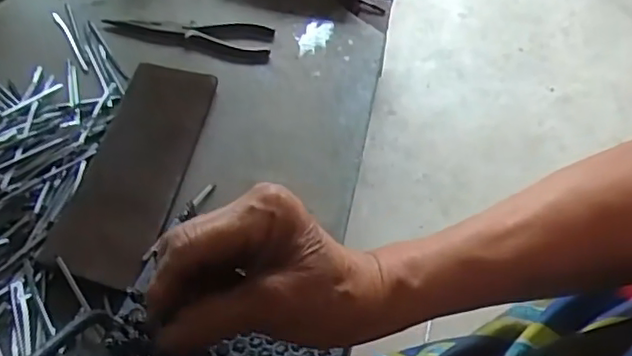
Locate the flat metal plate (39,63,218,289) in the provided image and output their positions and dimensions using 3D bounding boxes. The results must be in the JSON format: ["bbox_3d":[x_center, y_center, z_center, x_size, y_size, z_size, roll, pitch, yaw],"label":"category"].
[{"bbox_3d":[-0.165,-0.017,0.557,0.088,0.020,0.245,8,51,1],"label":"flat metal plate"}]

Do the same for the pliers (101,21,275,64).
[{"bbox_3d":[-0.142,-0.167,0.685,0.187,0.009,0.060,11,51,3],"label":"pliers"}]

